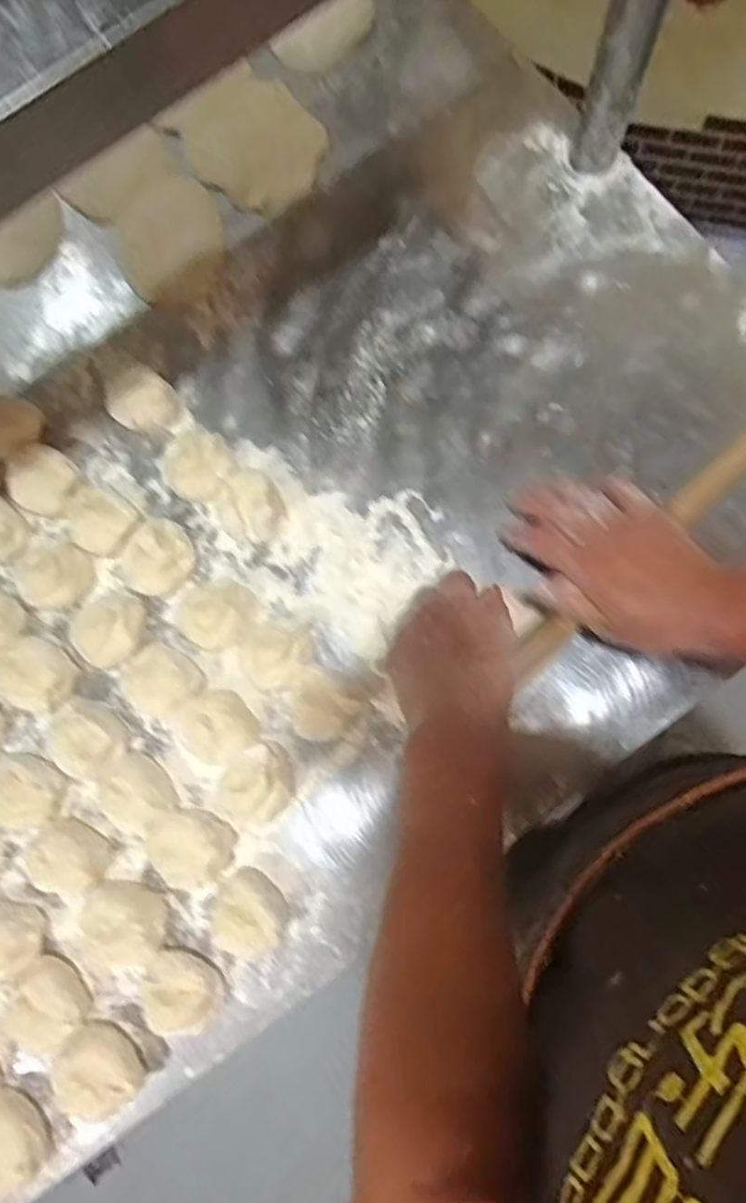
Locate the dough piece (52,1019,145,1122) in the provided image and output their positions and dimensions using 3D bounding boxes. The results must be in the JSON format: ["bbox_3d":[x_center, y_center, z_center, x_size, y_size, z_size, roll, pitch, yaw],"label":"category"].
[{"bbox_3d":[-0.182,0.307,0.468,0.049,0.031,0.055,-42,79,-5],"label":"dough piece"}]

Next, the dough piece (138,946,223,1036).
[{"bbox_3d":[-0.130,0.258,0.475,0.048,0.032,0.056,-43,80,-5],"label":"dough piece"}]

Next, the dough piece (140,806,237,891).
[{"bbox_3d":[-0.126,0.168,0.490,0.054,0.042,0.050,-1,79,4],"label":"dough piece"}]

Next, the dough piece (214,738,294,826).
[{"bbox_3d":[-0.081,0.127,0.493,0.056,0.047,0.047,-39,79,-4],"label":"dough piece"}]

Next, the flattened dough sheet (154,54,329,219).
[{"bbox_3d":[-0.103,-0.394,0.616,0.108,0.011,0.121,-39,95,-1],"label":"flattened dough sheet"}]

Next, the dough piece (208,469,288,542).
[{"bbox_3d":[-0.090,-0.068,0.531,0.049,0.037,0.050,-1,79,4],"label":"dough piece"}]

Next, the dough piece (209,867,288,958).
[{"bbox_3d":[-0.085,0.211,0.483,0.045,0.034,0.051,-38,79,-4],"label":"dough piece"}]

